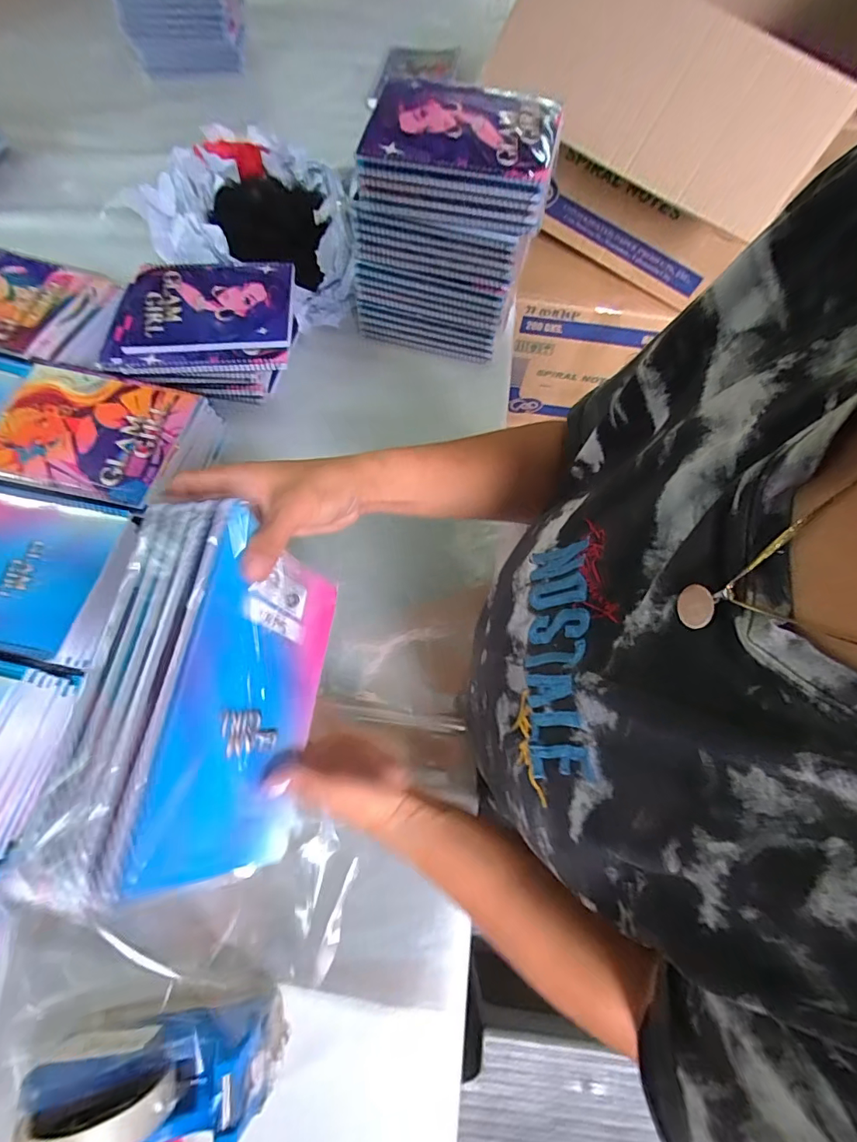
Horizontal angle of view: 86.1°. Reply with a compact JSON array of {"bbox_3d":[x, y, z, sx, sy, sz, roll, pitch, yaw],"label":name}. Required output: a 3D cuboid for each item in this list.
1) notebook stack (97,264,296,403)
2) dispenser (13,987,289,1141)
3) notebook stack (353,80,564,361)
[{"bbox_3d":[-0.293,-0.313,0.608,0.235,0.084,0.178,-2,68,-5],"label":"notebook stack"},{"bbox_3d":[-0.197,0.359,0.327,0.160,0.105,0.051,1,68,-4],"label":"dispenser"},{"bbox_3d":[0.021,-0.417,0.589,0.203,0.244,0.132,14,68,1],"label":"notebook stack"}]

